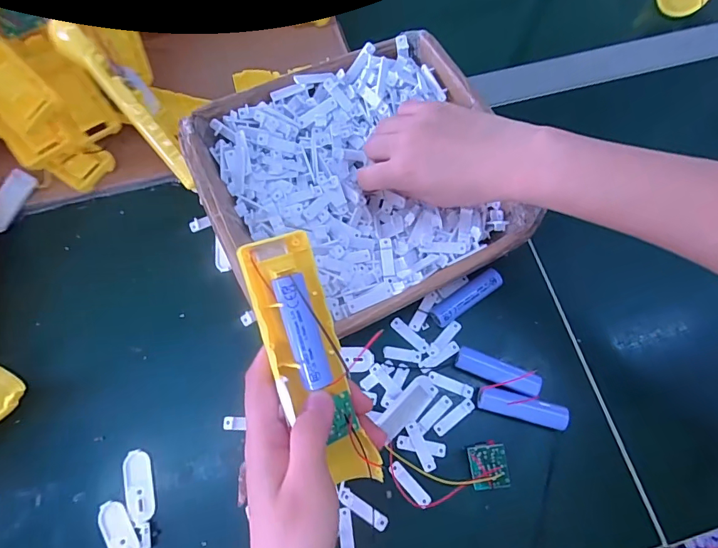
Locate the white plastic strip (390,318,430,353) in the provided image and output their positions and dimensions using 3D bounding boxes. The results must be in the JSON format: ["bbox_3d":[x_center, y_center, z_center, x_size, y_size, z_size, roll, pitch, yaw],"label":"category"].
[{"bbox_3d":[0.043,0.051,0.364,0.038,0.004,0.010,42,74,13],"label":"white plastic strip"}]

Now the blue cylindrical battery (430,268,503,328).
[{"bbox_3d":[0.091,0.020,0.368,0.065,0.015,0.018,-32,73,-12],"label":"blue cylindrical battery"}]

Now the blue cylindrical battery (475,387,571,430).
[{"bbox_3d":[0.127,0.104,0.340,0.065,0.018,0.020,15,70,4],"label":"blue cylindrical battery"}]

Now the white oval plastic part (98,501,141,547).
[{"bbox_3d":[-0.171,0.188,0.311,0.021,0.004,0.051,-32,74,-13],"label":"white oval plastic part"}]

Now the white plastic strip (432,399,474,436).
[{"bbox_3d":[0.075,0.113,0.342,0.037,0.004,0.010,-34,74,-13],"label":"white plastic strip"}]

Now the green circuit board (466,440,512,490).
[{"bbox_3d":[0.096,0.143,0.322,0.026,0.008,0.035,-13,98,7],"label":"green circuit board"}]

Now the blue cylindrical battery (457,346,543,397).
[{"bbox_3d":[0.111,0.077,0.347,0.064,0.018,0.020,20,70,6],"label":"blue cylindrical battery"}]

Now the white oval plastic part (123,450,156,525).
[{"bbox_3d":[-0.163,0.157,0.323,0.020,0.004,0.049,-15,71,-7],"label":"white oval plastic part"}]

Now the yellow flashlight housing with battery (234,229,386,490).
[{"bbox_3d":[-0.026,0.053,0.254,0.042,0.024,0.153,-21,94,-9],"label":"yellow flashlight housing with battery"}]

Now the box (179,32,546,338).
[{"bbox_3d":[0.000,-0.071,0.359,0.222,0.071,0.209,-26,72,-11],"label":"box"}]

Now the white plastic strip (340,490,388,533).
[{"bbox_3d":[0.004,0.173,0.319,0.039,0.004,0.010,33,72,10],"label":"white plastic strip"}]

